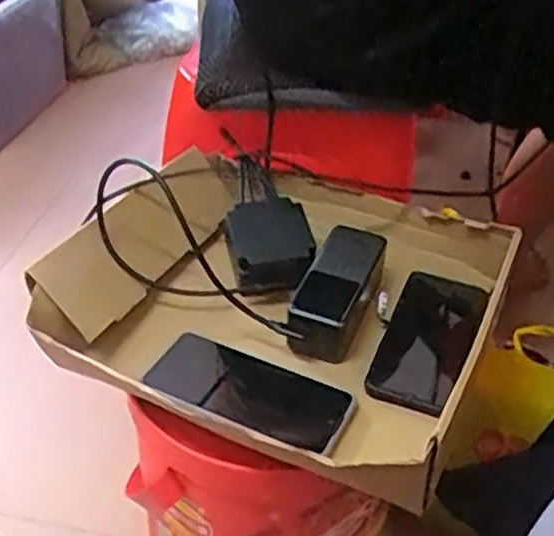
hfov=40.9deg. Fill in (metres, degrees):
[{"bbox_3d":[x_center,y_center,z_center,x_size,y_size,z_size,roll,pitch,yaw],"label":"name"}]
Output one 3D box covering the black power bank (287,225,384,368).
[{"bbox_3d":[0.052,0.023,0.667,0.066,0.051,0.131,13,41,14],"label":"black power bank"}]

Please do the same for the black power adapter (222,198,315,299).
[{"bbox_3d":[-0.007,-0.023,0.699,0.074,0.042,0.086,-7,41,-11],"label":"black power adapter"}]

